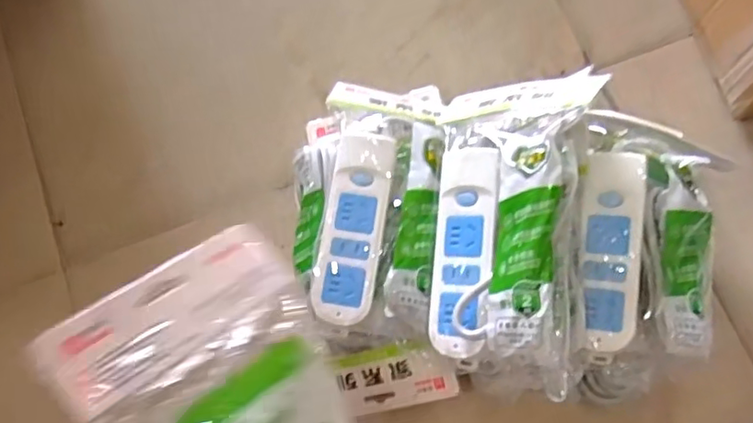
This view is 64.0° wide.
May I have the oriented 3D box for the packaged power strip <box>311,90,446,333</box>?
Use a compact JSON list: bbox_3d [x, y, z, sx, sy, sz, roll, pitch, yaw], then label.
[{"bbox_3d":[0.005,-0.014,0.550,0.108,0.058,0.233,2,76,2],"label":"packaged power strip"}]

